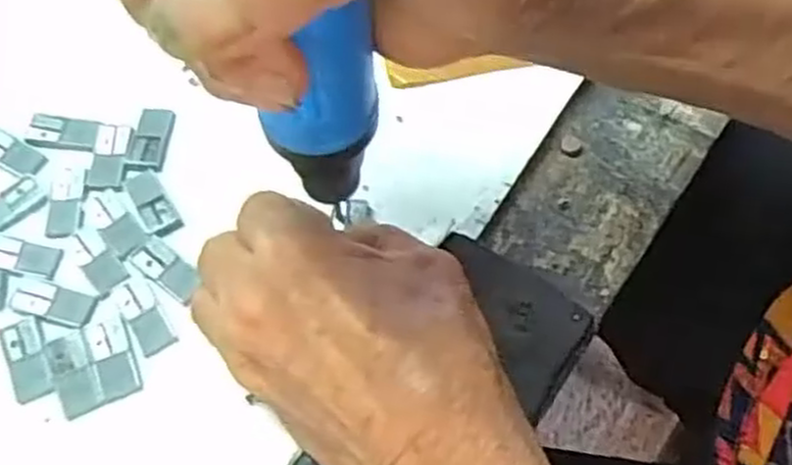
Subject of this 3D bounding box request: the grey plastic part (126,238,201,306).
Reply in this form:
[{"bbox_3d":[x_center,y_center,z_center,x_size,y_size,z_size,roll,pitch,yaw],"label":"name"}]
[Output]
[{"bbox_3d":[-0.082,0.012,0.275,0.028,0.004,0.012,31,67,16],"label":"grey plastic part"}]

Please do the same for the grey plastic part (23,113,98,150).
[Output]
[{"bbox_3d":[-0.131,-0.039,0.306,0.027,0.004,0.013,6,62,4],"label":"grey plastic part"}]

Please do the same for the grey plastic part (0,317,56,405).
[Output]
[{"bbox_3d":[-0.124,0.042,0.262,0.013,0.004,0.028,-23,64,-11],"label":"grey plastic part"}]

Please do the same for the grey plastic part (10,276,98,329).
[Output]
[{"bbox_3d":[-0.120,0.024,0.271,0.030,0.004,0.012,16,63,9],"label":"grey plastic part"}]

